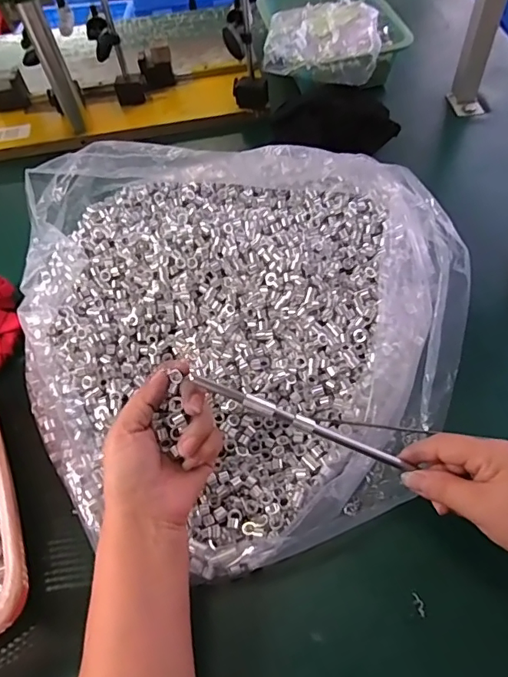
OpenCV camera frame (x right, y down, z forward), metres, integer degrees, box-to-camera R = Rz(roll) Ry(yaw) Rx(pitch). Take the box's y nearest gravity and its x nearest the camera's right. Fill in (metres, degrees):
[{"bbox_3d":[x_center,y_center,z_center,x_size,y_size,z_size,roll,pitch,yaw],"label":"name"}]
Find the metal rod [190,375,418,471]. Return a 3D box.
[{"bbox_3d":[0.038,0.067,0.380,0.181,0.010,0.010,23,58,-5],"label":"metal rod"}]

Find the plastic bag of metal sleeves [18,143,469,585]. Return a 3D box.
[{"bbox_3d":[-0.015,-0.051,0.477,0.440,0.146,0.455,-26,58,-13],"label":"plastic bag of metal sleeves"}]

